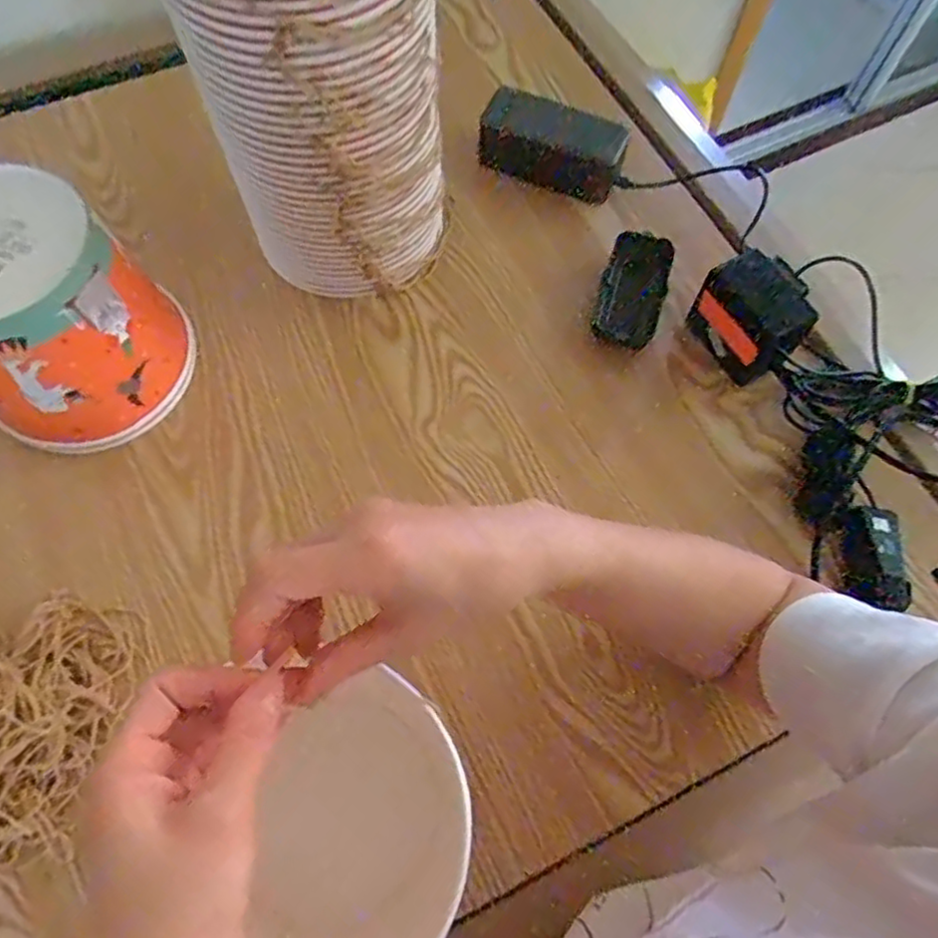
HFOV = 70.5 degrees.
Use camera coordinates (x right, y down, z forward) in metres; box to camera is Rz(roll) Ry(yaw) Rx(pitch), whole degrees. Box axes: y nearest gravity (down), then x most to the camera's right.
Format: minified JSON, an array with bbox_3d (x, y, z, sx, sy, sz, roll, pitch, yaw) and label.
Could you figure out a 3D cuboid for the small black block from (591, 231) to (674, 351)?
[{"bbox_3d":[0.141,-0.155,0.567,0.054,0.034,0.097,18,68,6],"label":"small black block"}]

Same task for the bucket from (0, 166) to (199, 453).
[{"bbox_3d":[-0.295,-0.104,0.470,0.132,0.148,0.144,1,67,-2],"label":"bucket"}]

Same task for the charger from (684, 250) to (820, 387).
[{"bbox_3d":[0.221,-0.120,0.523,0.052,0.071,0.080,-33,72,-14],"label":"charger"}]

